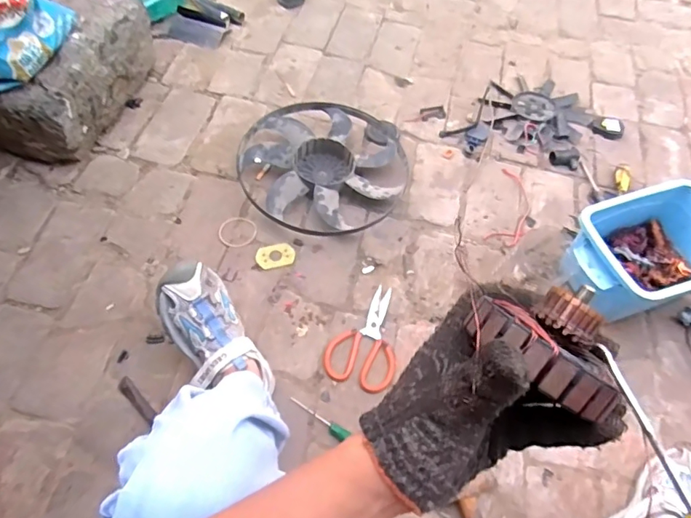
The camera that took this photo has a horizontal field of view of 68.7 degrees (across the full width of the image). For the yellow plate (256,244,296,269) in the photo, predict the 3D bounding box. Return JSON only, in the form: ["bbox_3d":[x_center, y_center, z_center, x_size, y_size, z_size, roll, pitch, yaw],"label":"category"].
[{"bbox_3d":[-0.133,-0.006,0.968,0.073,0.006,0.048,-12,62,-11],"label":"yellow plate"}]

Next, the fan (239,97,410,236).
[{"bbox_3d":[-0.043,-0.207,1.077,0.356,0.052,0.356,-39,70,-23],"label":"fan"}]

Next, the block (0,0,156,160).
[{"bbox_3d":[-0.572,-0.384,1.063,0.178,0.183,0.375,15,60,5],"label":"block"}]

